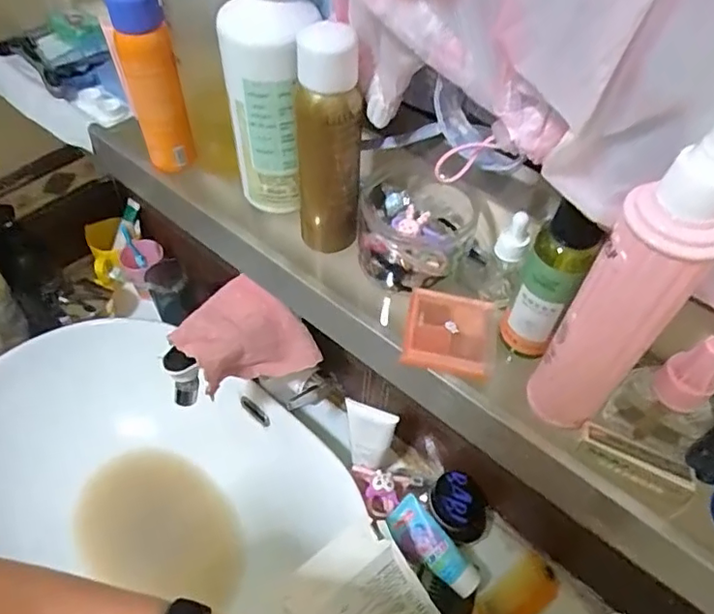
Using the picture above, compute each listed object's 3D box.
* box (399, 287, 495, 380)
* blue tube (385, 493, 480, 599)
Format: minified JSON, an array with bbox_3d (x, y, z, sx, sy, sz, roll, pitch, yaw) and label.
[{"bbox_3d":[0.063,0.015,0.380,0.061,0.017,0.063,8,51,5],"label":"box"},{"bbox_3d":[0.084,0.276,0.635,0.045,0.035,0.117,-32,59,-24],"label":"blue tube"}]

